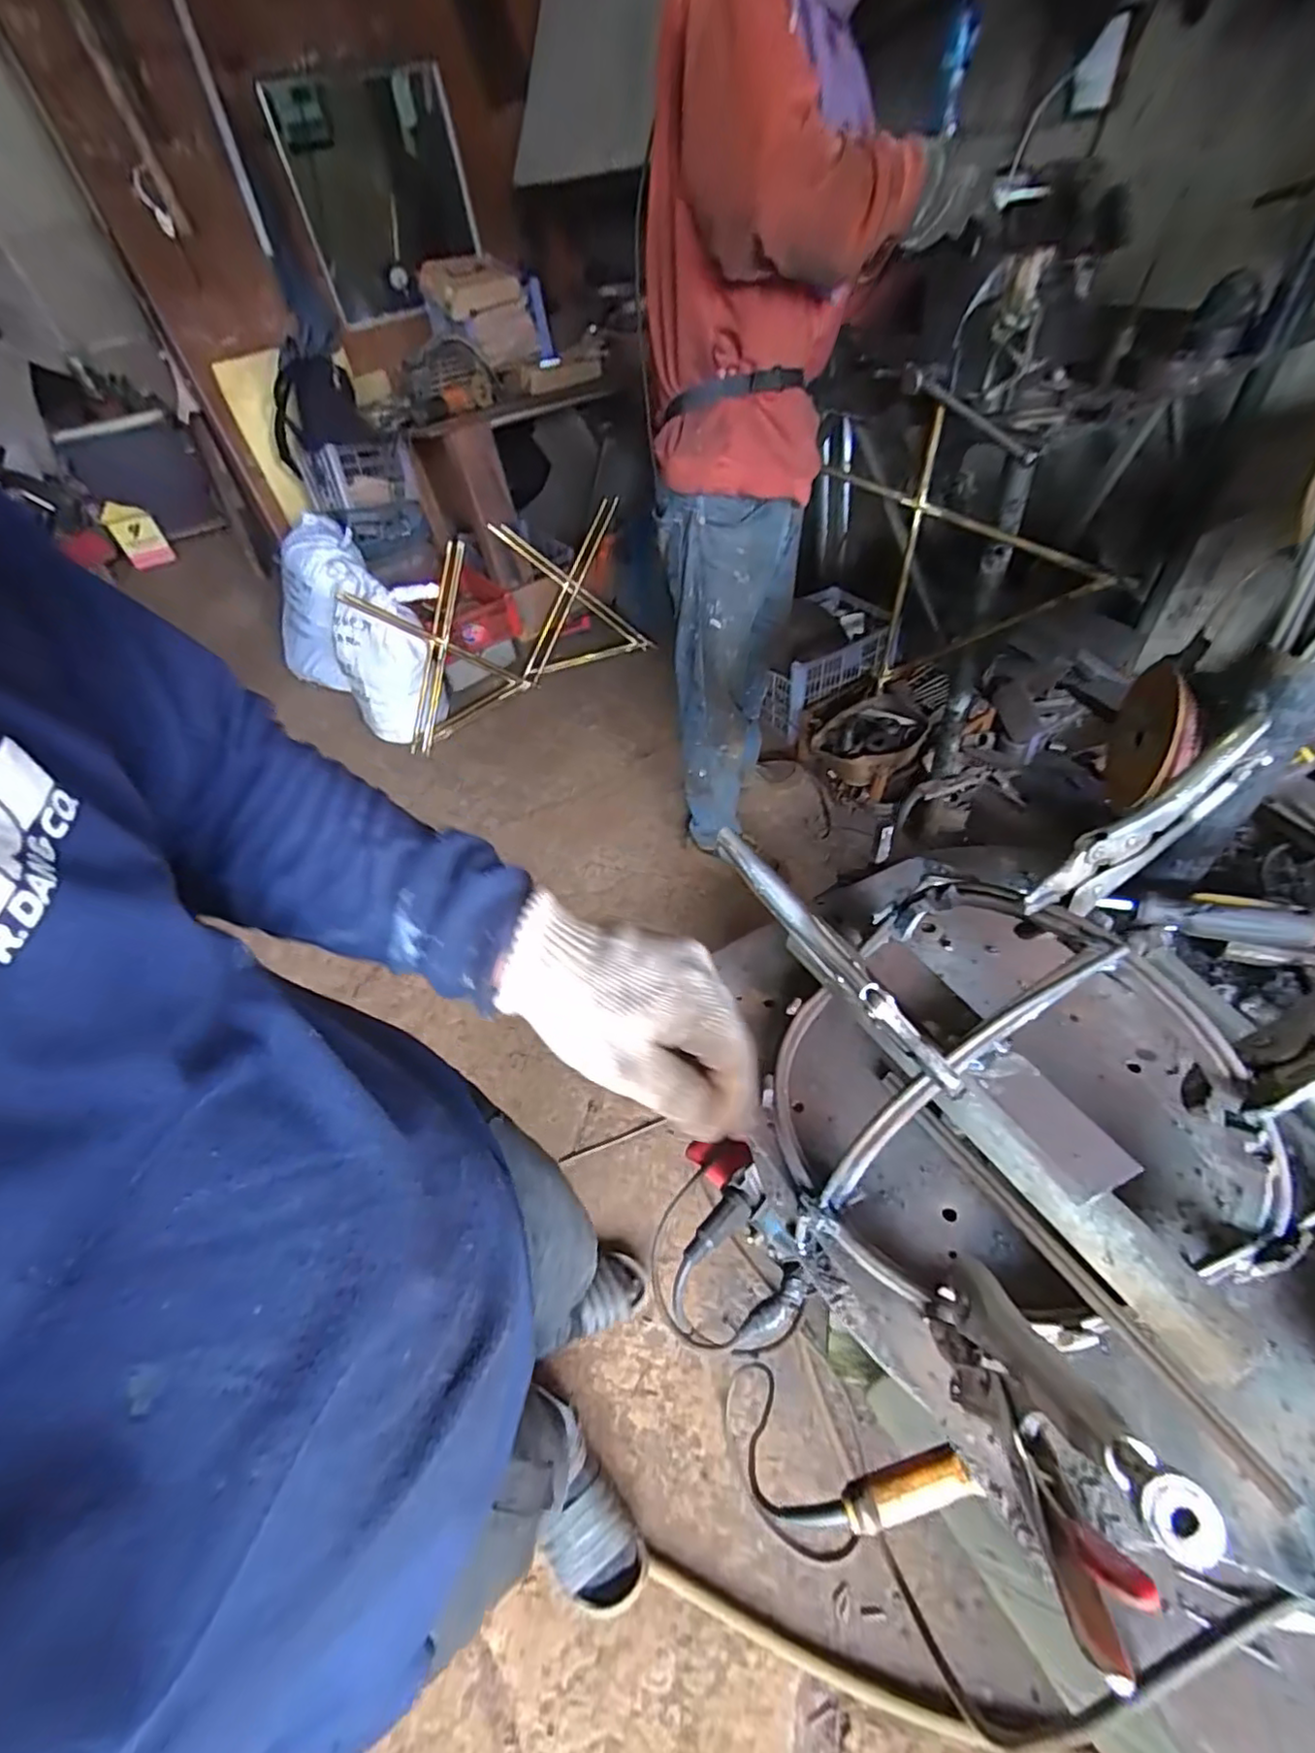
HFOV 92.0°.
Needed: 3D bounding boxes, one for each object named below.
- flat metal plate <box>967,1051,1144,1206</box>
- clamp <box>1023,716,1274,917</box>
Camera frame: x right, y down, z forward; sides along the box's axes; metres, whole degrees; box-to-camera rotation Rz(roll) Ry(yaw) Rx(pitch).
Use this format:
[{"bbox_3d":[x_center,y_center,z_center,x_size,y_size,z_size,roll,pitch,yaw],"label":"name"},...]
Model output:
[{"bbox_3d":[0.180,0.113,0.296,0.028,0.008,0.068,-37,52,1],"label":"flat metal plate"},{"bbox_3d":[0.274,-0.027,0.356,0.166,0.037,0.024,-35,58,-4],"label":"clamp"}]

